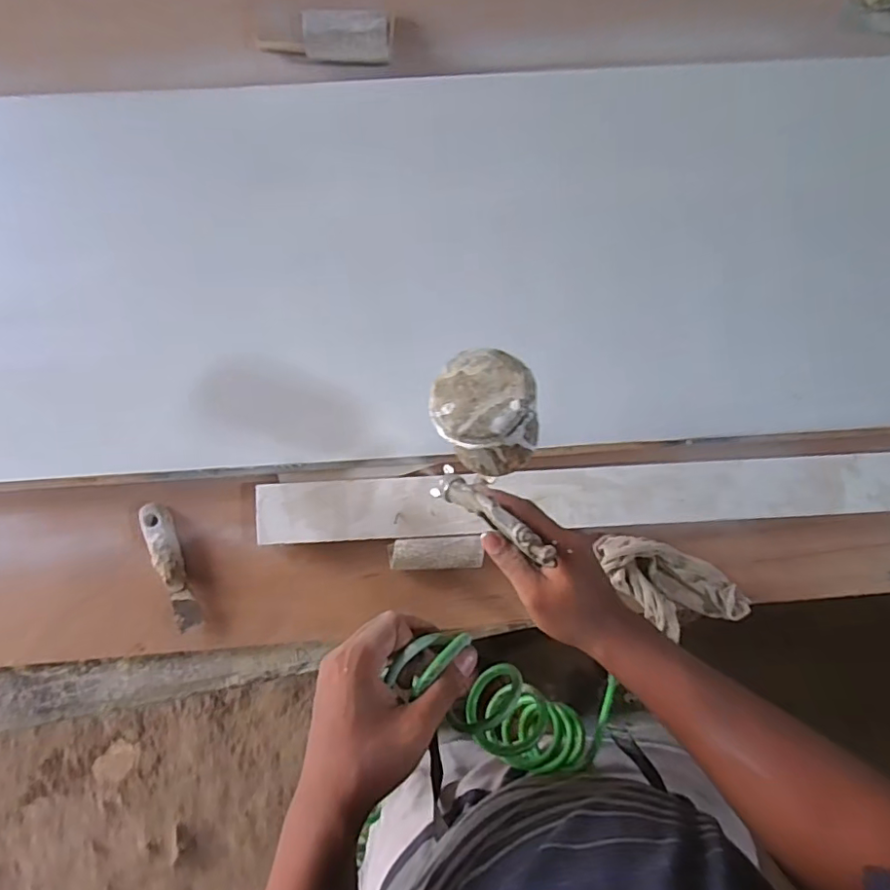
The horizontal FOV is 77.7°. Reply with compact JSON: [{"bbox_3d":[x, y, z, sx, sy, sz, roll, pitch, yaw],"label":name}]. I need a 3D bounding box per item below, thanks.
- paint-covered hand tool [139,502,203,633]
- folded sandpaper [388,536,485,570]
[{"bbox_3d":[-0.314,0.138,0.633,0.032,0.022,0.147,-19,84,-3],"label":"paint-covered hand tool"},{"bbox_3d":[-0.011,0.125,0.638,0.104,0.026,0.036,-3,83,-1],"label":"folded sandpaper"}]

